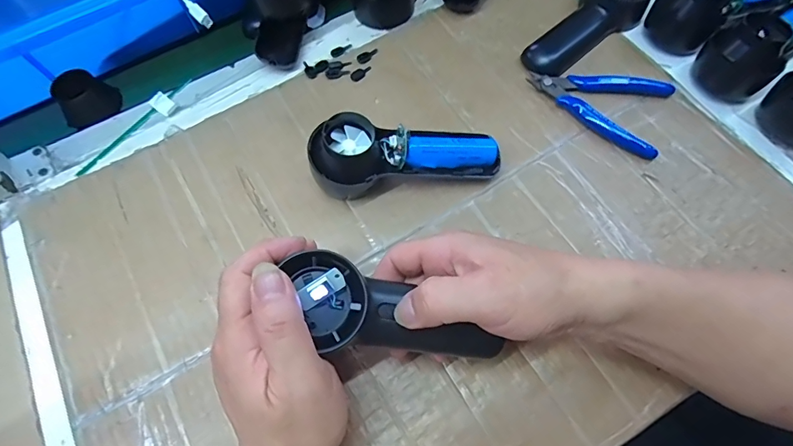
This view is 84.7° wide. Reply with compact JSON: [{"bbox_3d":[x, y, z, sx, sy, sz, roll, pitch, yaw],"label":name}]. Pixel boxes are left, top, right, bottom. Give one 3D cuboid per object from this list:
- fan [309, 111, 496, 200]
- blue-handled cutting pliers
[{"bbox_3d":[0.009,-0.055,0.340,0.147,0.060,0.047,-9,66,-3],"label":"fan"},{"bbox_3d":[0.174,-0.105,0.382,0.116,0.014,0.073,19,68,9],"label":"blue-handled cutting pliers"}]

